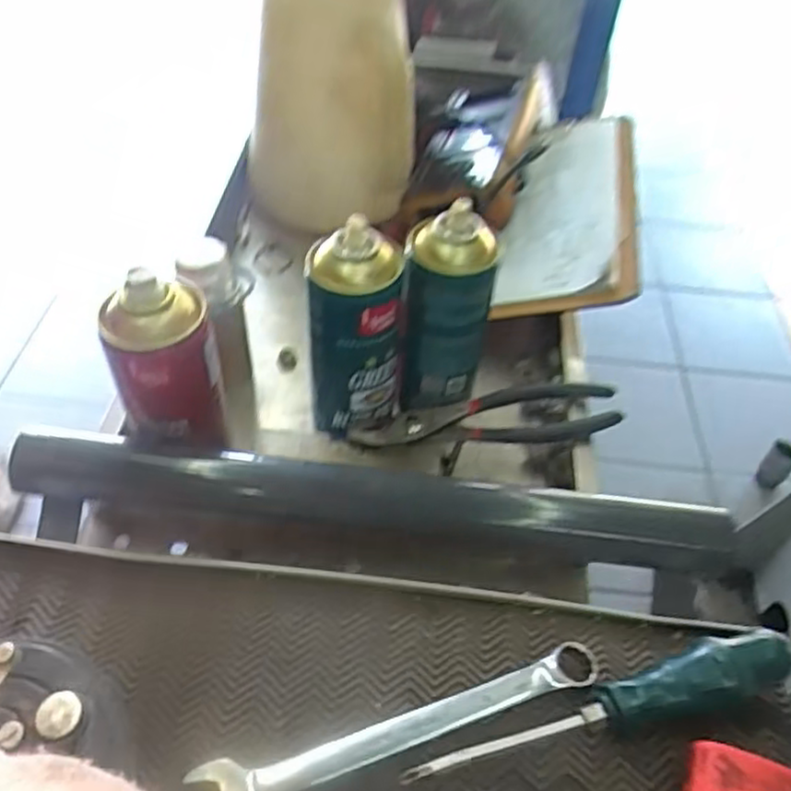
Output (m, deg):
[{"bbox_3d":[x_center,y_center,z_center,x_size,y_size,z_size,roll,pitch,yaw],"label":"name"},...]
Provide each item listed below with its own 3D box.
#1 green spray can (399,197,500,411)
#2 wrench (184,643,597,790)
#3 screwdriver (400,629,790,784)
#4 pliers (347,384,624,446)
[{"bbox_3d":[0.035,-0.056,0.521,0.060,0.144,0.059,9,49,3],"label":"green spray can"},{"bbox_3d":[0.006,0.157,0.342,0.193,0.018,0.027,-12,51,-15],"label":"wrench"},{"bbox_3d":[0.098,0.147,0.339,0.188,0.034,0.024,-10,51,-13],"label":"screwdriver"},{"bbox_3d":[0.065,0.019,0.531,0.195,0.025,0.051,-5,49,-9],"label":"pliers"}]

